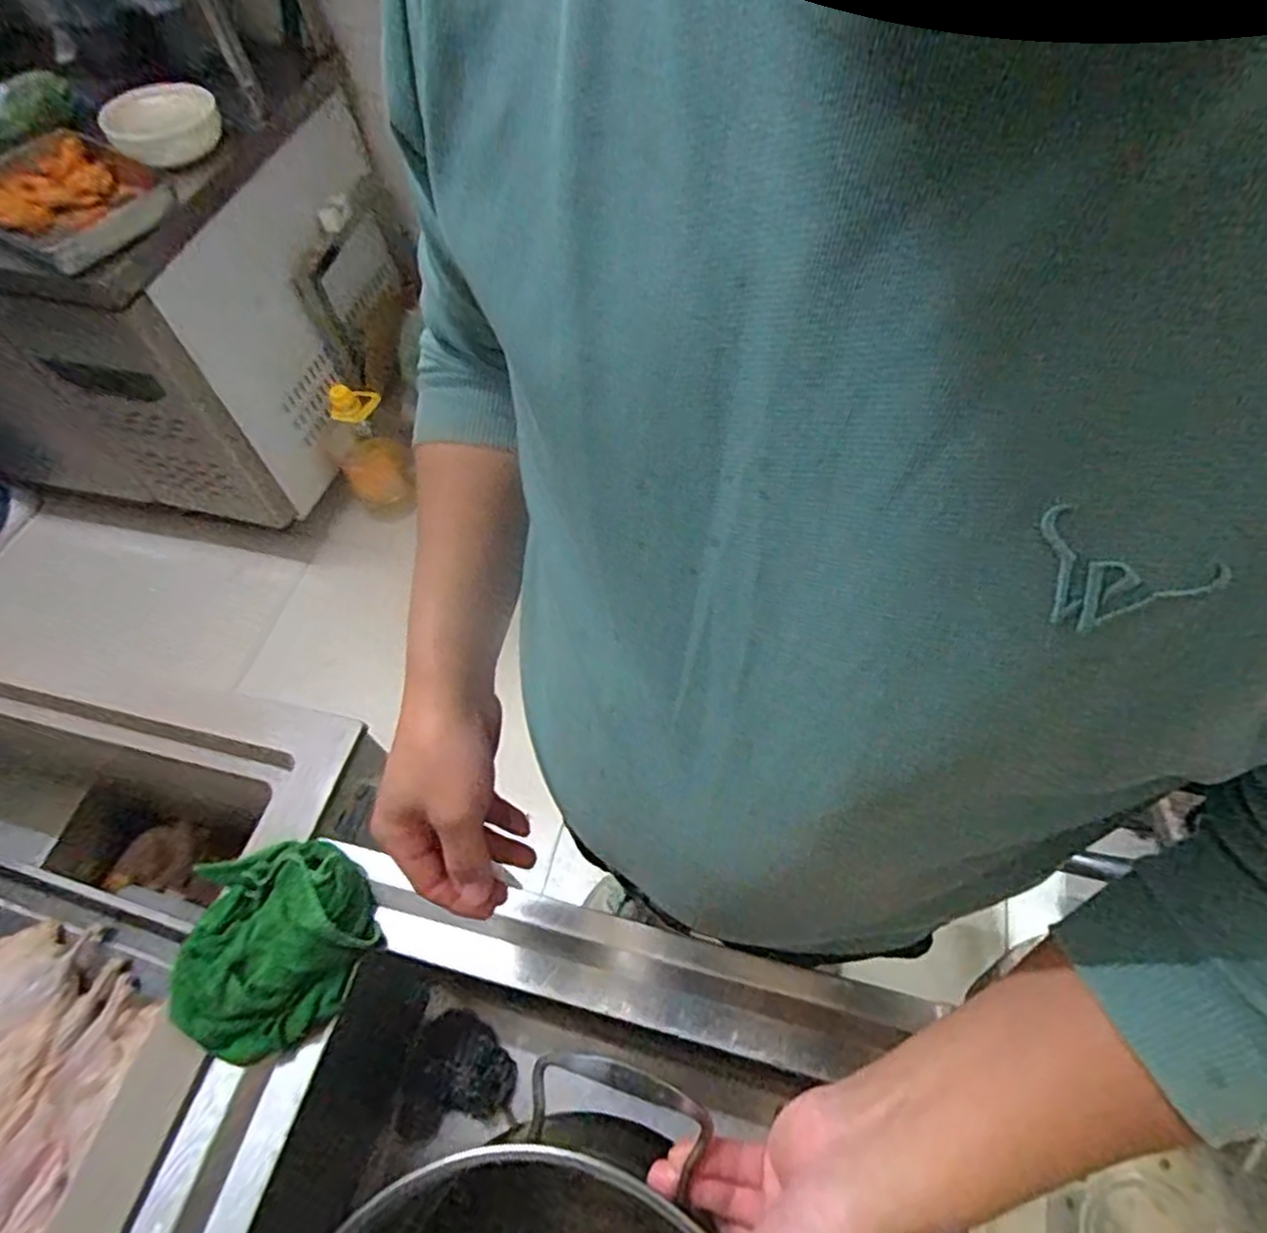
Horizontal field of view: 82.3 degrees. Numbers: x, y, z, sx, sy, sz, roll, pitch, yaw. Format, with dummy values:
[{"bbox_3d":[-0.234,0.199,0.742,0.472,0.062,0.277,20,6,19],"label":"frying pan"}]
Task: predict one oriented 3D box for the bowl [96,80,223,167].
[{"bbox_3d":[-0.867,-0.910,1.346,0.199,0.070,0.218,-2,59,3],"label":"bowl"}]

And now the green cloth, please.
[{"bbox_3d":[-0.281,0.250,0.558,0.132,0.059,0.149,16,61,13],"label":"green cloth"}]

